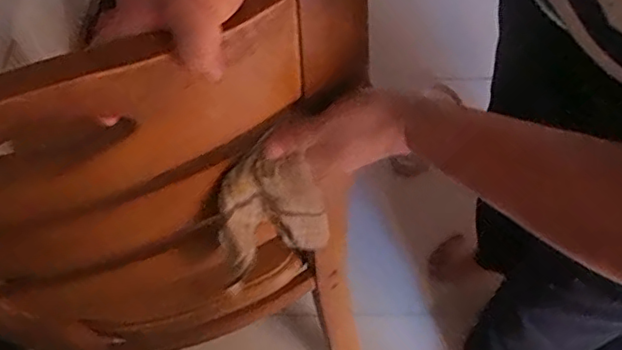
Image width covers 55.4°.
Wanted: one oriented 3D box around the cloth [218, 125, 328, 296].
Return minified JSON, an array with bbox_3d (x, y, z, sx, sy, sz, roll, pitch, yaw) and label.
[{"bbox_3d":[-0.036,0.028,0.479,0.088,0.108,0.050,-22,58,-11],"label":"cloth"}]

